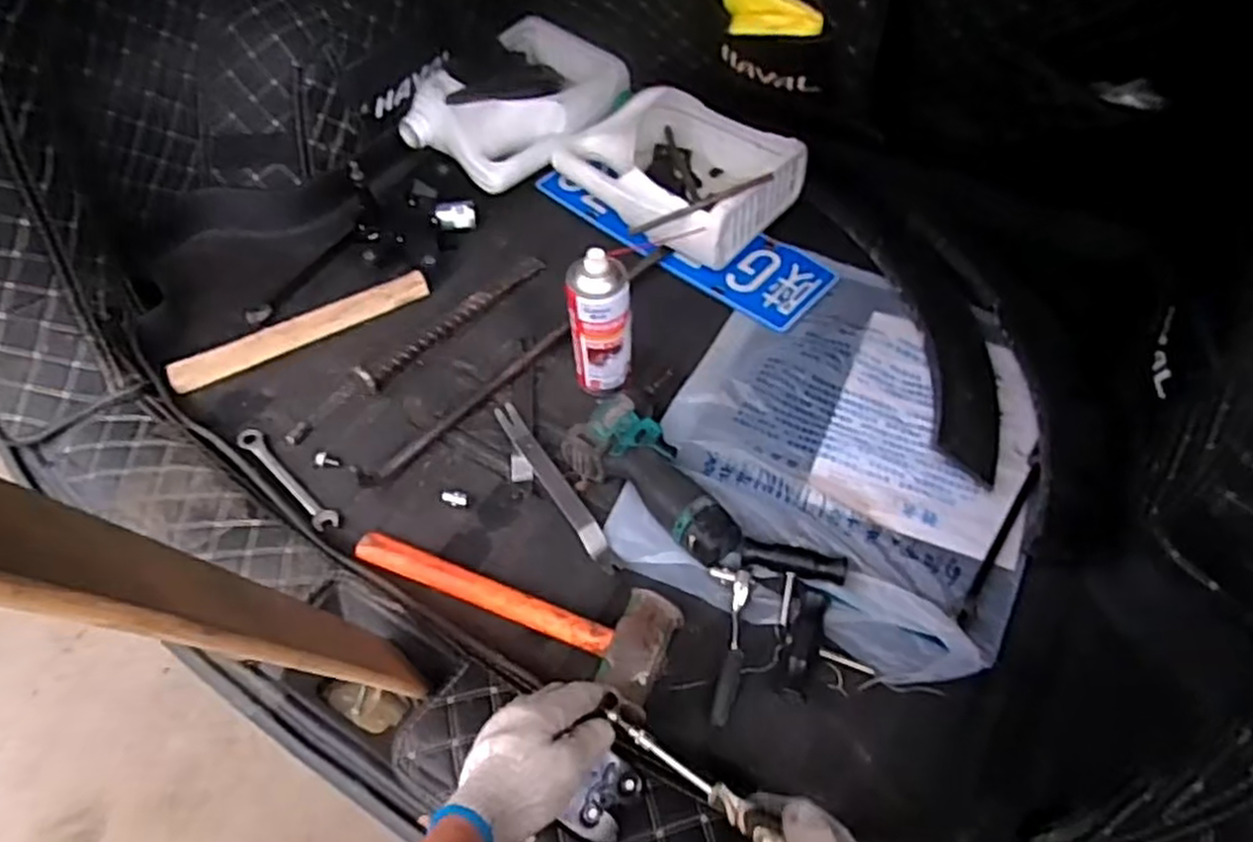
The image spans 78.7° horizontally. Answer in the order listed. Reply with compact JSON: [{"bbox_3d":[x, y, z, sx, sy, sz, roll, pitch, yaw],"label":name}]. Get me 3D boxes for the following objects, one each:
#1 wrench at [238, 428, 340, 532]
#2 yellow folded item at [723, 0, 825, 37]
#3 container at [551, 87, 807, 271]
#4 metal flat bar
[{"bbox_3d":[-0.366,0.057,0.815,0.173,0.011,0.026,37,60,25],"label":"wrench"},{"bbox_3d":[0.155,-0.451,0.837,0.124,0.061,0.020,25,56,19],"label":"yellow folded item"},{"bbox_3d":[0.067,-0.346,1.051,0.297,0.094,0.244,35,60,24],"label":"container"},{"bbox_3d":[-0.081,0.059,0.811,0.023,0.017,0.210,-27,56,-20],"label":"metal flat bar"}]

